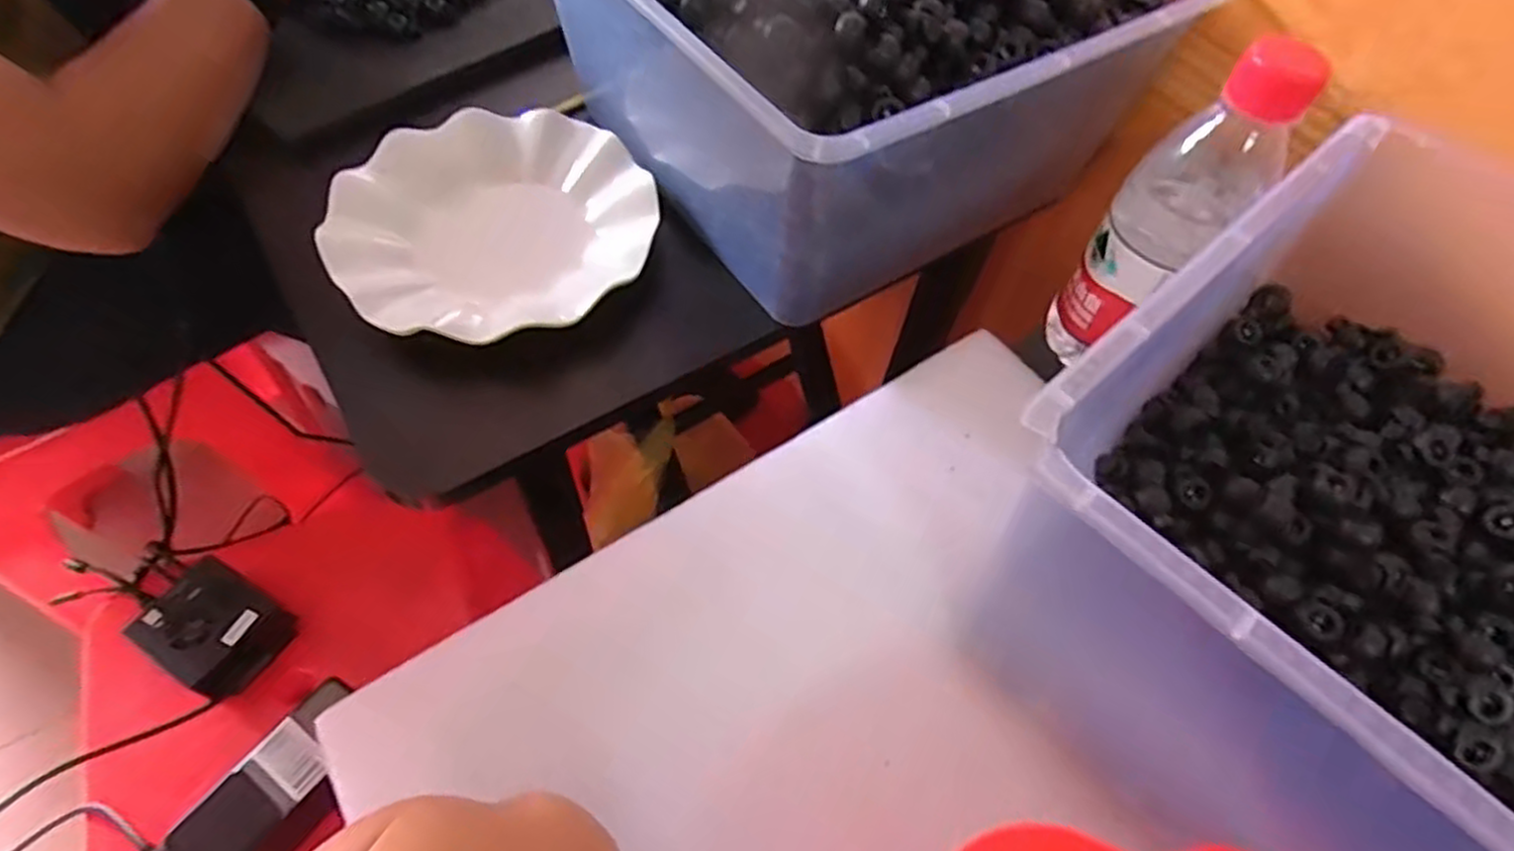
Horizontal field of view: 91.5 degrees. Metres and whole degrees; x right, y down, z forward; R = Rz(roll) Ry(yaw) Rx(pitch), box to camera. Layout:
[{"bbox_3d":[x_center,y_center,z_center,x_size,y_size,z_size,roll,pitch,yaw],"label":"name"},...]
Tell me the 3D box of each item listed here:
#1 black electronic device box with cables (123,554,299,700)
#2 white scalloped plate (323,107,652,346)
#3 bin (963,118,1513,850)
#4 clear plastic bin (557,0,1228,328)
[{"bbox_3d":[-0.404,0.150,0.548,0.090,0.044,0.073,29,60,13],"label":"black electronic device box with cables"},{"bbox_3d":[-0.153,-0.122,0.442,0.183,0.025,0.176,2,58,-3],"label":"white scalloped plate"},{"bbox_3d":[0.260,0.048,0.260,0.289,0.127,0.277,-34,66,-23],"label":"bin"},{"bbox_3d":[0.054,-0.244,0.444,0.282,0.152,0.293,-29,64,-21],"label":"clear plastic bin"}]

